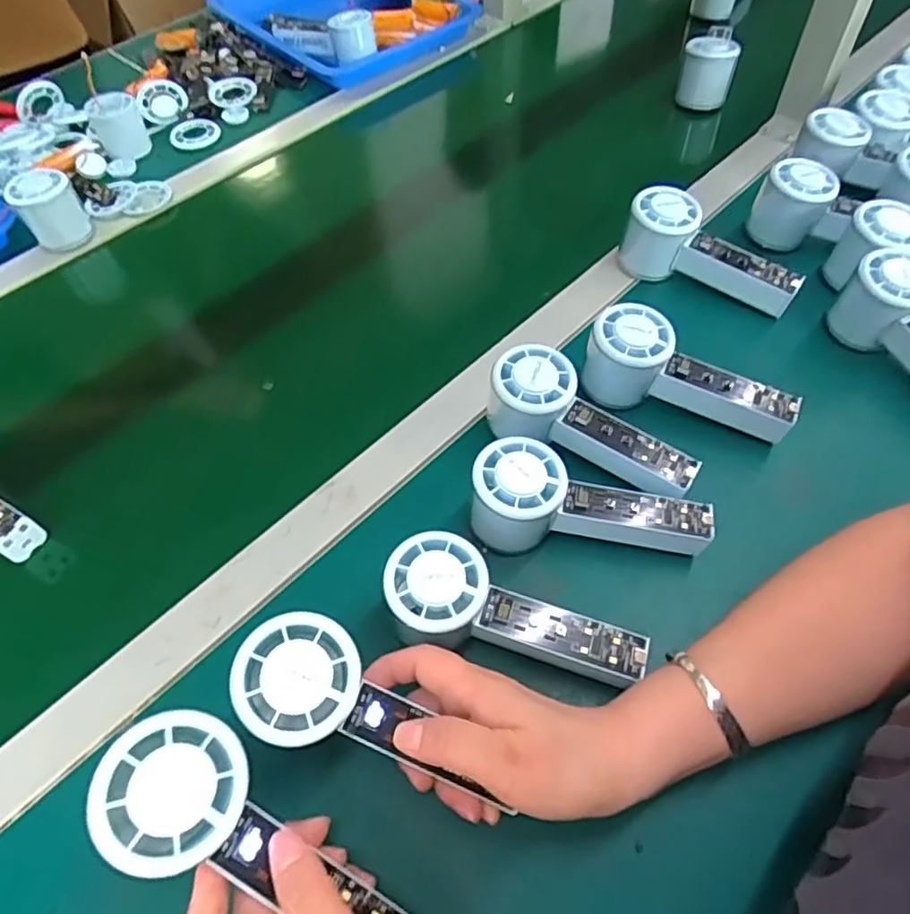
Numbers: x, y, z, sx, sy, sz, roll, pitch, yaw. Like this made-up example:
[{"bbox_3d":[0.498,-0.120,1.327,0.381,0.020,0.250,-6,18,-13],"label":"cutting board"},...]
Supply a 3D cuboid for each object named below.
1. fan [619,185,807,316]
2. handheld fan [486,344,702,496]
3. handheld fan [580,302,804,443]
[{"bbox_3d":[0.223,-0.180,0.544,0.152,0.060,0.055,21,60,15],"label":"fan"},{"bbox_3d":[0.097,-0.023,0.444,0.154,0.060,0.061,20,60,14],"label":"handheld fan"},{"bbox_3d":[0.177,-0.061,0.471,0.156,0.063,0.063,14,59,10],"label":"handheld fan"}]

